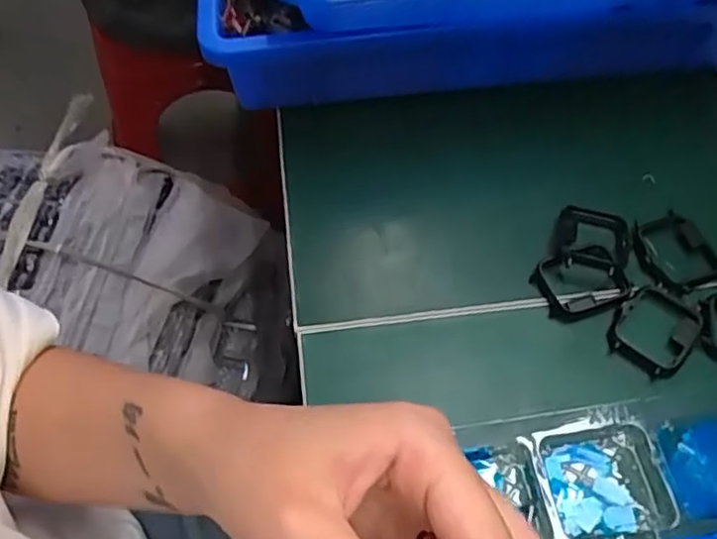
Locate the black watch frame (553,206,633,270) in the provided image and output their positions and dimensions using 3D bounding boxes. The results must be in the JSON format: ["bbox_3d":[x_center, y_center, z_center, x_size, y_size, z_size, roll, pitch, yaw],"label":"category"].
[{"bbox_3d":[0.128,-0.017,0.348,0.039,0.013,0.046,13,59,7],"label":"black watch frame"}]

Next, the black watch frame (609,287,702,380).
[{"bbox_3d":[0.150,0.030,0.322,0.037,0.007,0.045,41,66,21],"label":"black watch frame"}]

